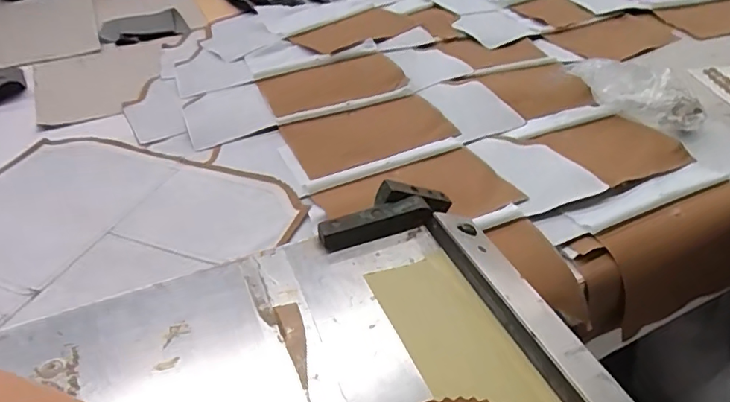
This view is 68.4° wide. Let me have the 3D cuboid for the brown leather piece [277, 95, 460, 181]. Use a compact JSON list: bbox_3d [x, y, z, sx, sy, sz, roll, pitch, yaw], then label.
[{"bbox_3d":[0.004,-0.089,0.695,0.201,0.011,0.131,-18,38,-17],"label":"brown leather piece"}]

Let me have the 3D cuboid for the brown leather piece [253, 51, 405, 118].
[{"bbox_3d":[-0.048,-0.177,0.793,0.201,0.017,0.126,-16,42,-17],"label":"brown leather piece"}]

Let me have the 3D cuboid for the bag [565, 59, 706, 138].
[{"bbox_3d":[0.361,-0.141,0.708,0.165,0.053,0.083,31,50,32],"label":"bag"}]

